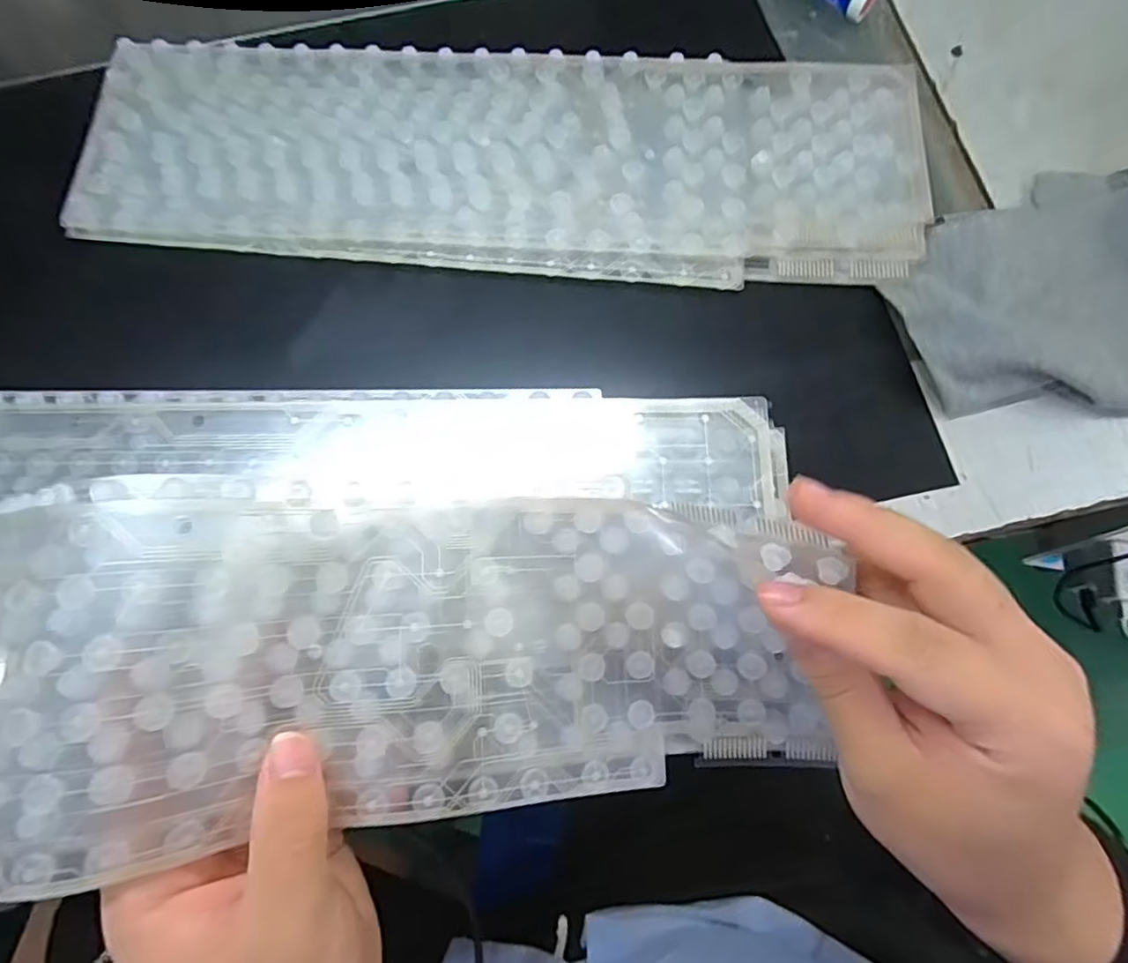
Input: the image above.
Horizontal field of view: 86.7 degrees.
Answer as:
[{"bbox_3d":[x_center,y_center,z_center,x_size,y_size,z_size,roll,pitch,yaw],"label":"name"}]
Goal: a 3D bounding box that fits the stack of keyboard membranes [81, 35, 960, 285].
[{"bbox_3d":[-0.036,-0.161,0.293,0.403,0.013,0.126,5,76,2],"label":"stack of keyboard membranes"}]

